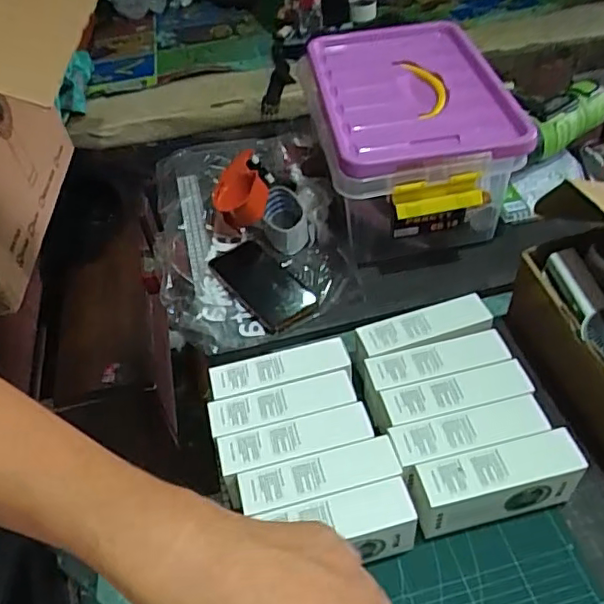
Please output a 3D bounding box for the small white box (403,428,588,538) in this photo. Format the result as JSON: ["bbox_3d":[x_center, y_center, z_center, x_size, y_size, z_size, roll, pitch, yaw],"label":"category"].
[{"bbox_3d":[0.172,0.168,0.536,0.149,0.072,0.043,-12,49,-5],"label":"small white box"}]

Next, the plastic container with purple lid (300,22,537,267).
[{"bbox_3d":[0.147,-0.240,0.854,0.245,0.161,0.380,-7,48,-1],"label":"plastic container with purple lid"}]

